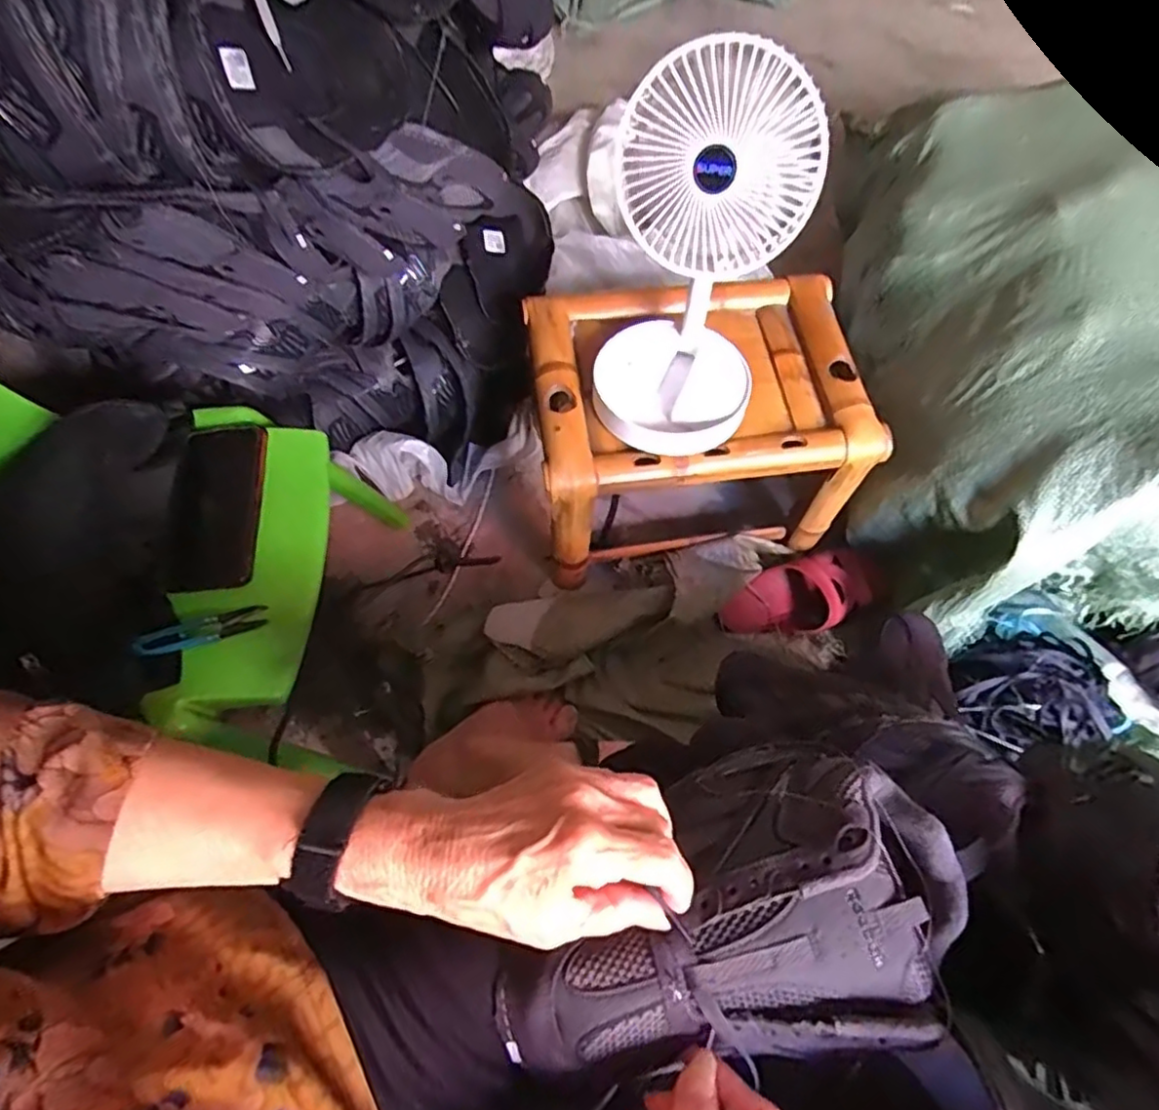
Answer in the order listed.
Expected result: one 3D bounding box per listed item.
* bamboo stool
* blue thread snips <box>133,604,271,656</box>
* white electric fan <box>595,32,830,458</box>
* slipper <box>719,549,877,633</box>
[{"bbox_3d":[0.127,-0.164,0.789,0.358,0.203,0.290,-6,66,-5],"label":"bamboo stool"},{"bbox_3d":[-0.315,0.063,0.534,0.103,0.006,0.024,-15,67,-9],"label":"blue thread snips"},{"bbox_3d":[0.103,-0.247,0.574,0.157,0.293,0.140,7,66,1],"label":"white electric fan"},{"bbox_3d":[0.280,0.056,0.821,0.196,0.059,0.094,-18,67,9],"label":"slipper"}]

